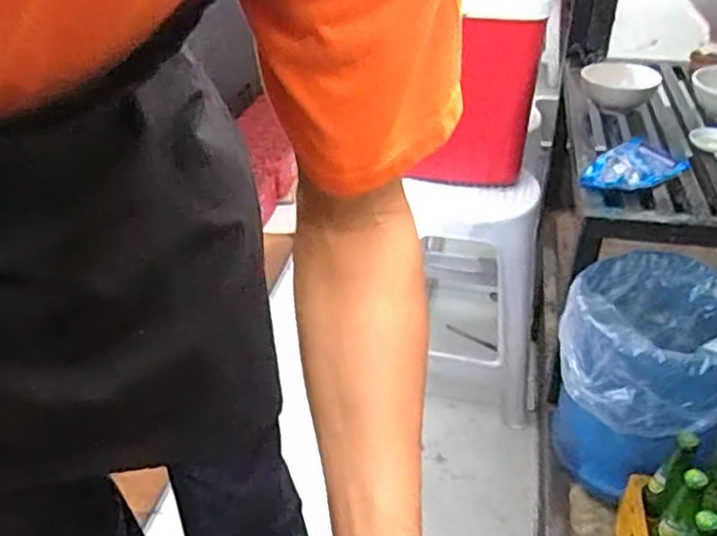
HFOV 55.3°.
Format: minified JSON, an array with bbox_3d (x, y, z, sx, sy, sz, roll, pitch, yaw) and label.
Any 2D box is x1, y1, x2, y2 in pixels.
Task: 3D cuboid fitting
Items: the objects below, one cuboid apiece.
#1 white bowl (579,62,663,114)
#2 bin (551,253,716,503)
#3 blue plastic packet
[{"bbox_3d":[0.539,-0.370,1.393,0.131,0.059,0.135,-9,36,-13],"label":"white bowl"},{"bbox_3d":[0.441,0.174,1.054,0.260,0.296,0.312,19,39,25],"label":"bin"},{"bbox_3d":[0.462,-0.177,1.164,0.206,0.035,0.127,-25,42,-31],"label":"blue plastic packet"}]

